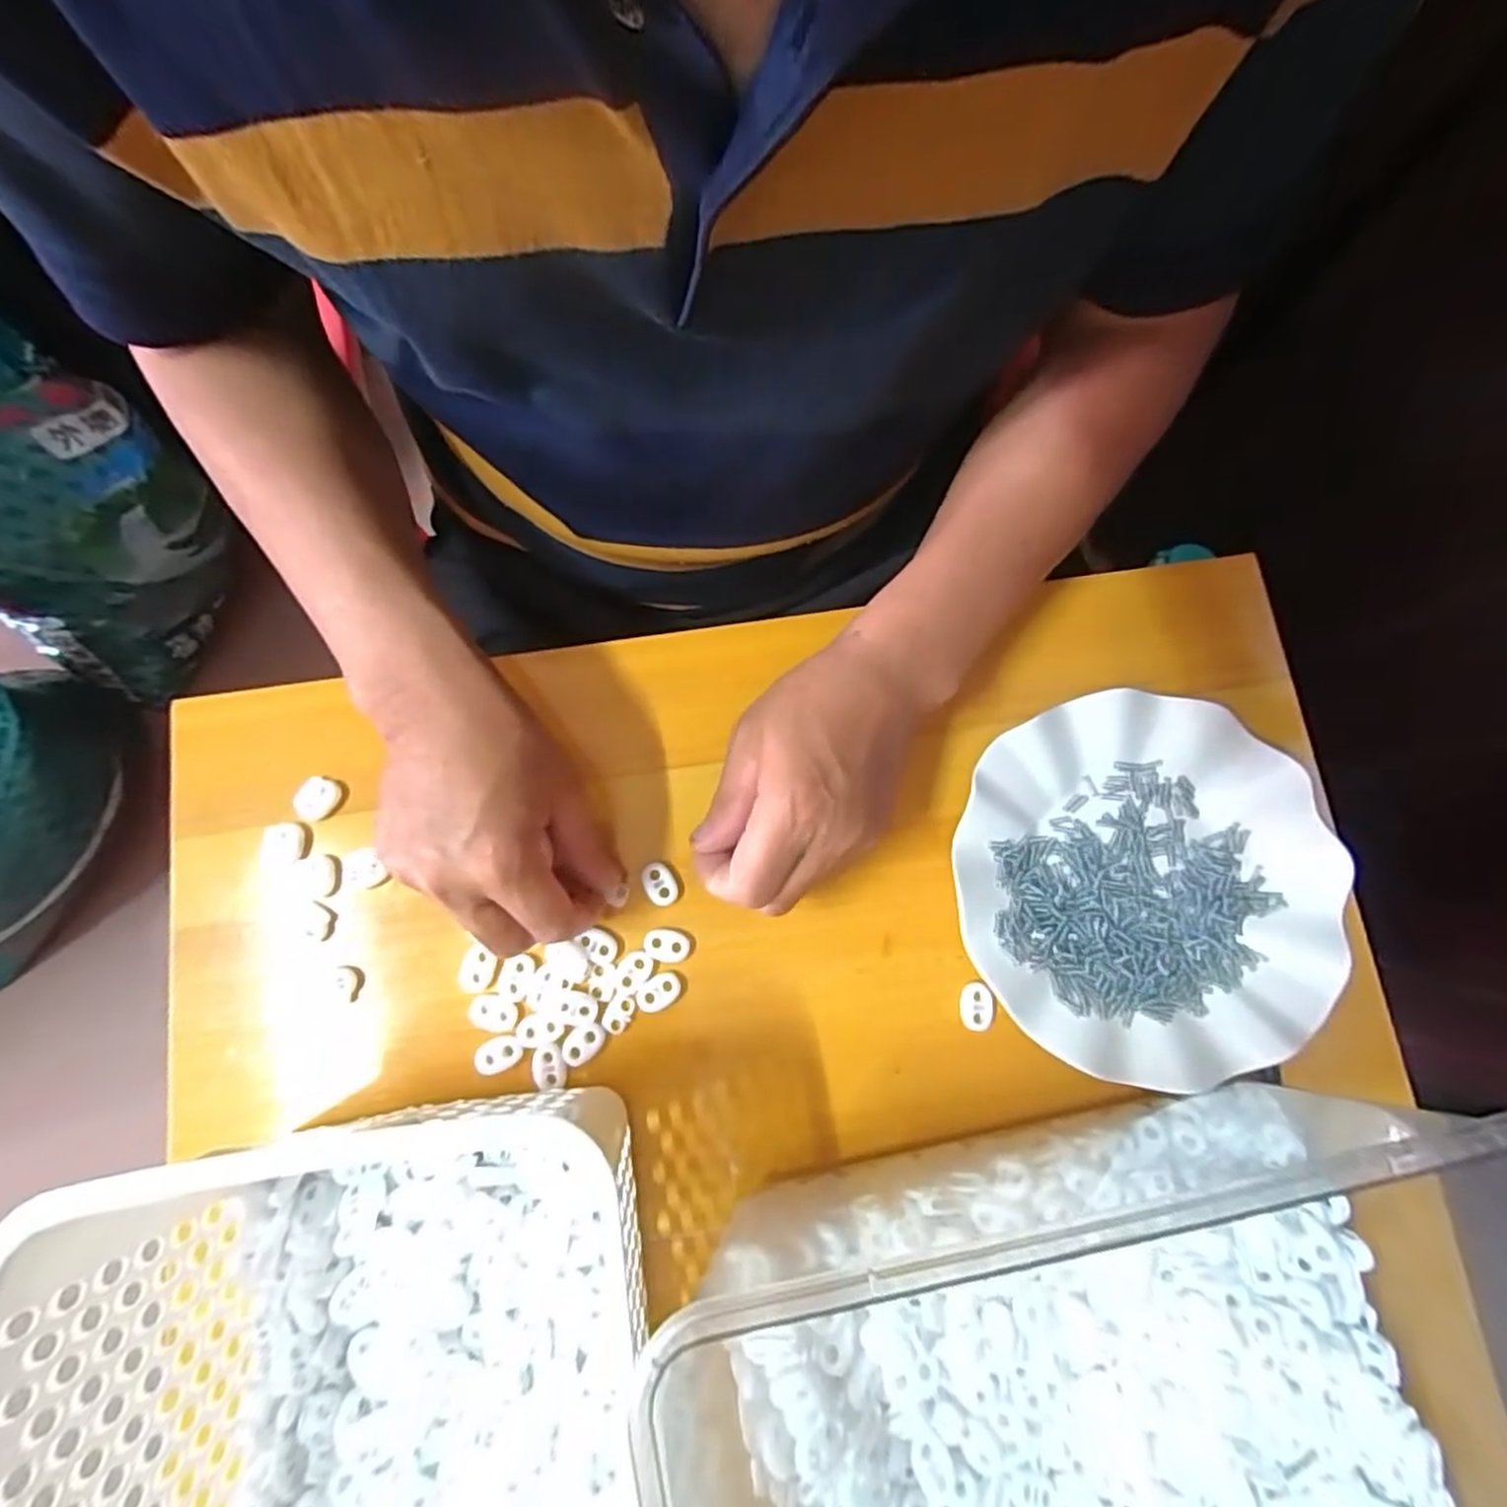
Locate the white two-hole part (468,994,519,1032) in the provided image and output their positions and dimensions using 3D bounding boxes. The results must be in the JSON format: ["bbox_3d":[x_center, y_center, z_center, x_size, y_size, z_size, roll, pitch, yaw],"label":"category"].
[{"bbox_3d":[-0.128,0.127,0.343,0.024,0.004,0.016,10,80,2],"label":"white two-hole part"}]

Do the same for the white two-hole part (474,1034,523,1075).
[{"bbox_3d":[-0.124,0.146,0.339,0.023,0.004,0.015,-26,81,-4],"label":"white two-hole part"}]

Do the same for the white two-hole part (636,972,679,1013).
[{"bbox_3d":[-0.047,0.118,0.346,0.022,0.004,0.015,-33,81,-5],"label":"white two-hole part"}]

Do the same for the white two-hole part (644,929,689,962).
[{"bbox_3d":[-0.044,0.096,0.349,0.022,0.004,0.015,2,80,0],"label":"white two-hole part"}]

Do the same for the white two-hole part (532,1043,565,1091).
[{"bbox_3d":[-0.099,0.151,0.338,0.015,0.004,0.021,-11,80,-2],"label":"white two-hole part"}]

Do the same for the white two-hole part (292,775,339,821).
[{"bbox_3d":[-0.228,0.023,0.363,0.018,0.004,0.022,22,81,4],"label":"white two-hole part"}]

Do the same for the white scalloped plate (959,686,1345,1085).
[{"bbox_3d":[0.190,0.063,0.346,0.177,0.023,0.176,0,80,0],"label":"white scalloped plate"}]

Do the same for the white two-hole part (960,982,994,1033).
[{"bbox_3d":[0.109,0.124,0.344,0.014,0.006,0.022,3,80,1],"label":"white two-hole part"}]

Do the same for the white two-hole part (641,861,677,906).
[{"bbox_3d":[-0.048,0.066,0.355,0.015,0.004,0.023,-35,82,-6],"label":"white two-hole part"}]

